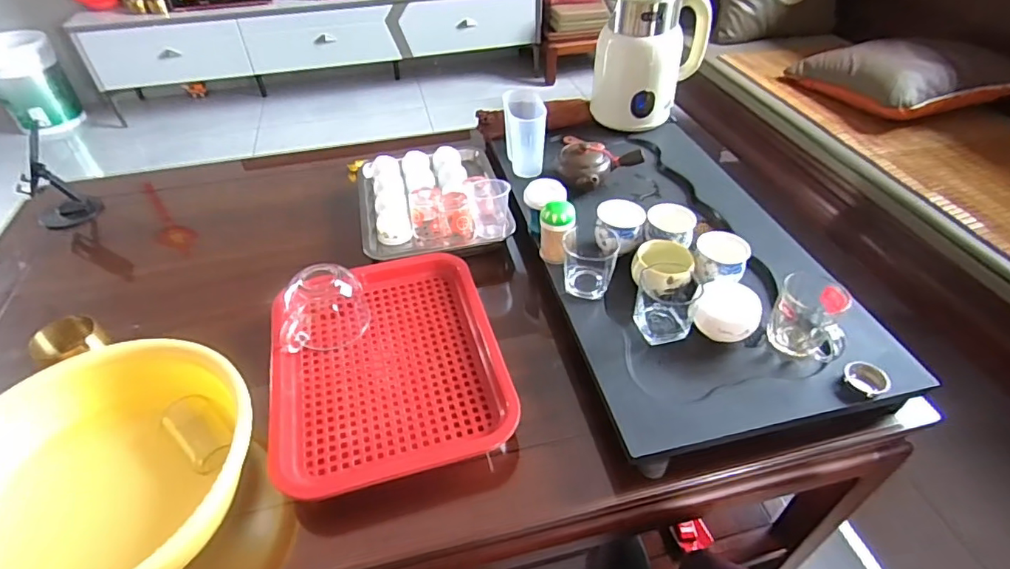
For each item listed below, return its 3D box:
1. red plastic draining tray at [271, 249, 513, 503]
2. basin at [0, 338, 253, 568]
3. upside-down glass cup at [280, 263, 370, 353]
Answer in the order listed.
[{"bbox_3d":[-0.152,0.086,0.679,0.271,0.029,0.336,-13,44,-12],"label":"red plastic draining tray"},{"bbox_3d":[-0.420,0.192,0.545,0.278,0.088,0.280,20,47,21],"label":"basin"},{"bbox_3d":[-0.237,0.029,0.693,0.104,0.089,0.099,-1,43,1],"label":"upside-down glass cup"}]

